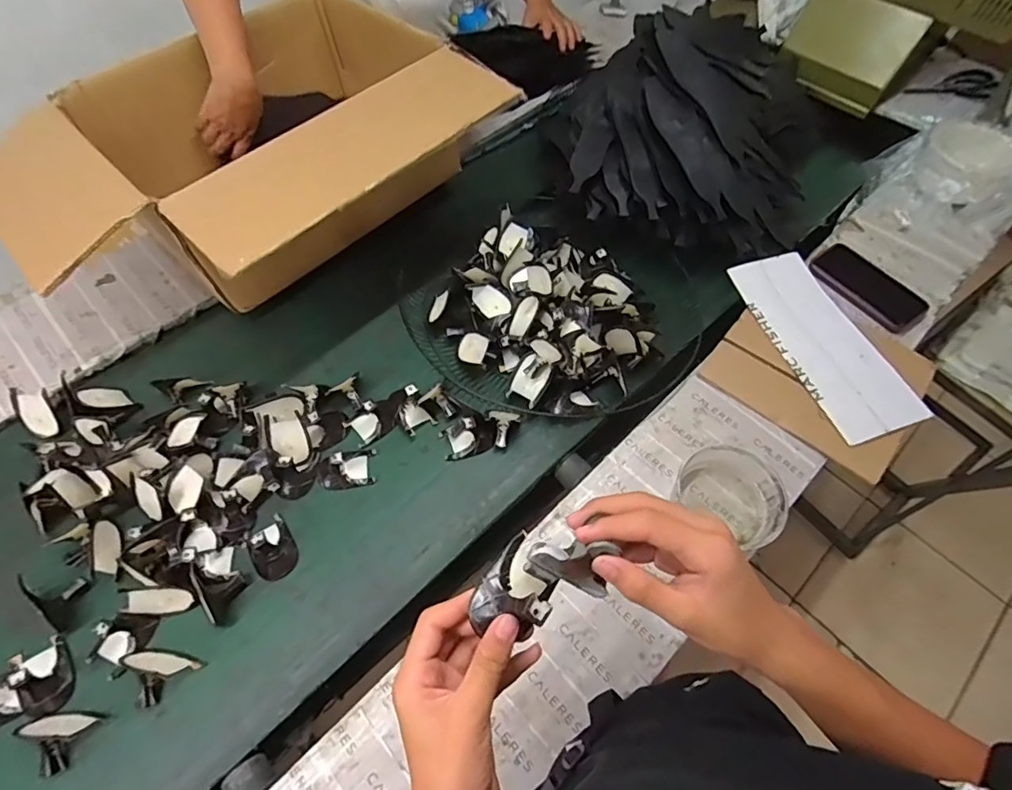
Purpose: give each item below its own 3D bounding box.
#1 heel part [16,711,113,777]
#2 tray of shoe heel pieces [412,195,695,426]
[{"bbox_3d":[-0.442,0.342,0.504,0.066,0.038,0.054,-4,60,-2],"label":"heel part"},{"bbox_3d":[0.069,-0.136,0.758,0.385,0.097,0.386,37,67,20],"label":"tray of shoe heel pieces"}]

